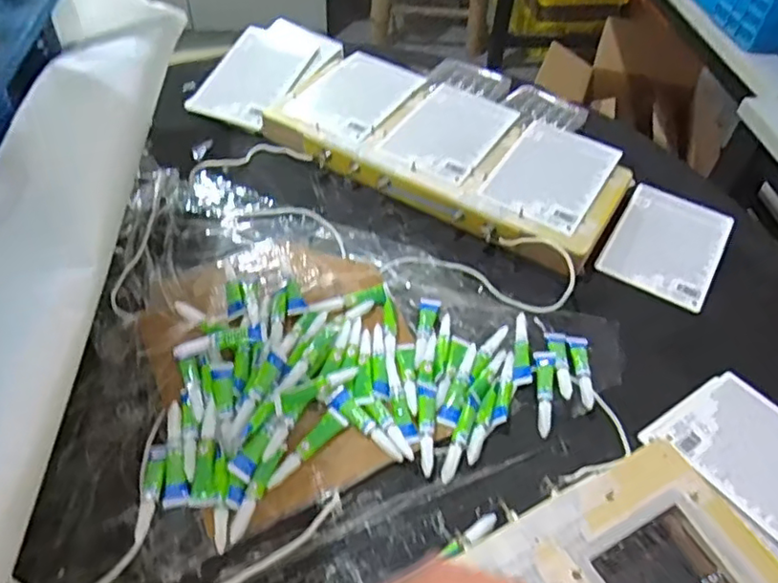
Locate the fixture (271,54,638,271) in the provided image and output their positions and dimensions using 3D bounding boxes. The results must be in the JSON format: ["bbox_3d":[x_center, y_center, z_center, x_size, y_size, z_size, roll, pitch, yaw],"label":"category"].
[{"bbox_3d":[0.072,-0.175,0.761,0.425,0.050,0.214,27,52,18],"label":"fixture"}]

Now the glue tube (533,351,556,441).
[{"bbox_3d":[0.140,0.089,0.560,0.018,0.010,0.082,11,48,6],"label":"glue tube"}]

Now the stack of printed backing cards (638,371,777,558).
[{"bbox_3d":[0.324,0.155,0.525,0.120,0.019,0.177,-27,55,-24],"label":"stack of printed backing cards"}]

